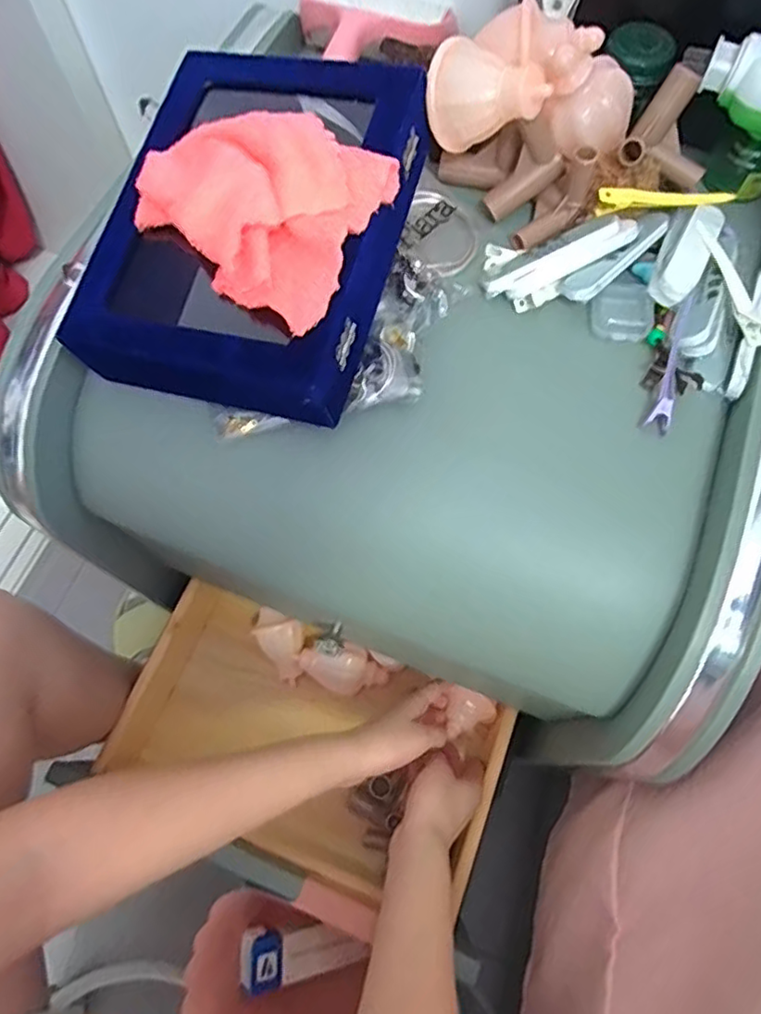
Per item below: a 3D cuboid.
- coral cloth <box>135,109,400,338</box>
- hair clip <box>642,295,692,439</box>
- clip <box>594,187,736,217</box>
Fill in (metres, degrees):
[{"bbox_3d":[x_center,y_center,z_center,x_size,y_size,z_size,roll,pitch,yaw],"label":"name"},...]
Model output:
[{"bbox_3d":[-0.061,-0.160,0.311,0.129,0.029,0.094,36,73,13],"label":"coral cloth"},{"bbox_3d":[0.164,-0.080,0.341,0.013,0.010,0.076,13,86,5],"label":"hair clip"},{"bbox_3d":[0.178,-0.191,0.369,0.090,0.011,0.010,-4,69,-2],"label":"clip"}]

